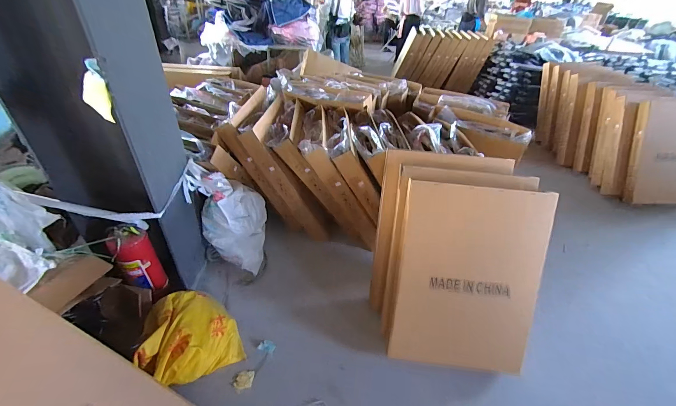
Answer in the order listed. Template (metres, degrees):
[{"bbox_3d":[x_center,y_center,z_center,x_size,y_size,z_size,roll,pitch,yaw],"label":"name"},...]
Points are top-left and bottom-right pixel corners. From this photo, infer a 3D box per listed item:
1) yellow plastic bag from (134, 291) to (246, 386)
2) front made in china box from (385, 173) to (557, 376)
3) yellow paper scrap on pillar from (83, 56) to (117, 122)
[{"bbox_3d":[-0.677,0.588,1.391,0.394,0.208,0.367,-22,45,-30],"label":"yellow plastic bag"},{"bbox_3d":[0.567,0.336,1.348,0.597,0.823,0.061,6,11,4],"label":"front made in china box"},{"bbox_3d":[-0.767,-0.345,0.977,0.022,0.186,0.110,-2,38,-9],"label":"yellow paper scrap on pillar"}]

